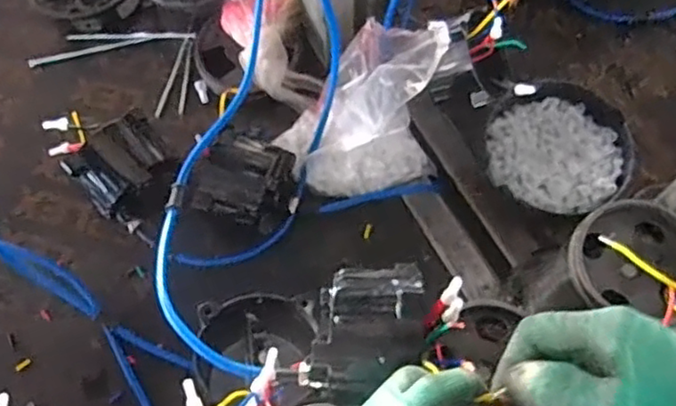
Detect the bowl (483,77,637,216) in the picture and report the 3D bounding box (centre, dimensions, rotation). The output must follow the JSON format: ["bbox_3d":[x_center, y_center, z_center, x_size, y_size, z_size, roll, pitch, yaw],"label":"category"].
[{"bbox_3d":[0.221,-0.058,0.664,0.134,0.051,0.145,0,70,0],"label":"bowl"}]

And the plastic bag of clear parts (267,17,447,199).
[{"bbox_3d":[0.022,-0.094,0.631,0.150,0.107,0.141,1,70,1],"label":"plastic bag of clear parts"}]

